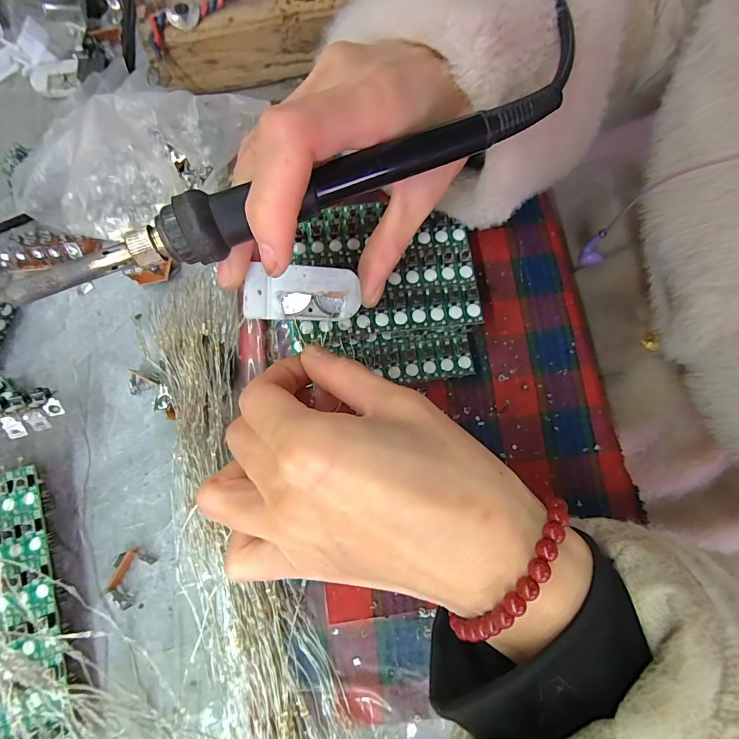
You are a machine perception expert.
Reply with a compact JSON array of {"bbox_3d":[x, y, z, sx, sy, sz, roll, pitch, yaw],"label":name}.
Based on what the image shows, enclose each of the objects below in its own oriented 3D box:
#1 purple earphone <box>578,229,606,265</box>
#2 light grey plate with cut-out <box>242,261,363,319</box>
[{"bbox_3d":[0.162,-0.088,0.281,0.014,0.030,0.010,-6,54,-1],"label":"purple earphone"},{"bbox_3d":[-0.029,-0.033,0.172,0.049,0.006,0.024,-6,114,-19],"label":"light grey plate with cut-out"}]

